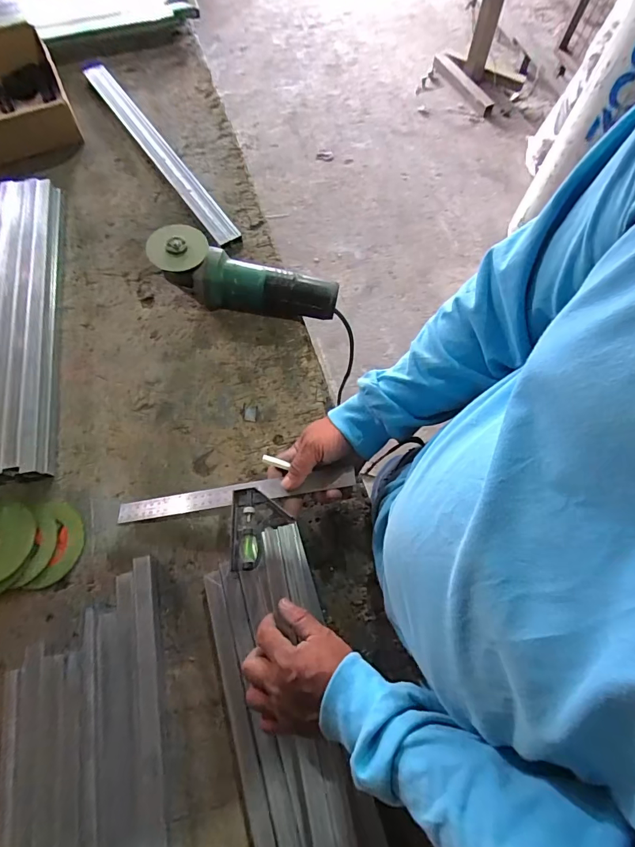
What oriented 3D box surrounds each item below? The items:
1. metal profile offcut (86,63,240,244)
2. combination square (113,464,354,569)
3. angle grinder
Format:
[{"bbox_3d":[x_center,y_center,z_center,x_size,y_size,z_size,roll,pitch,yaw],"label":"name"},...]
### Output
[{"bbox_3d":[-0.299,-0.513,0.756,0.045,0.024,0.549,-33,73,-13],"label":"metal profile offcut"},{"bbox_3d":[-0.100,0.118,0.482,0.292,0.031,0.103,-8,68,9],"label":"combination square"},{"bbox_3d":[-0.106,-0.214,0.614,0.272,0.096,0.079,13,69,4],"label":"angle grinder"}]

